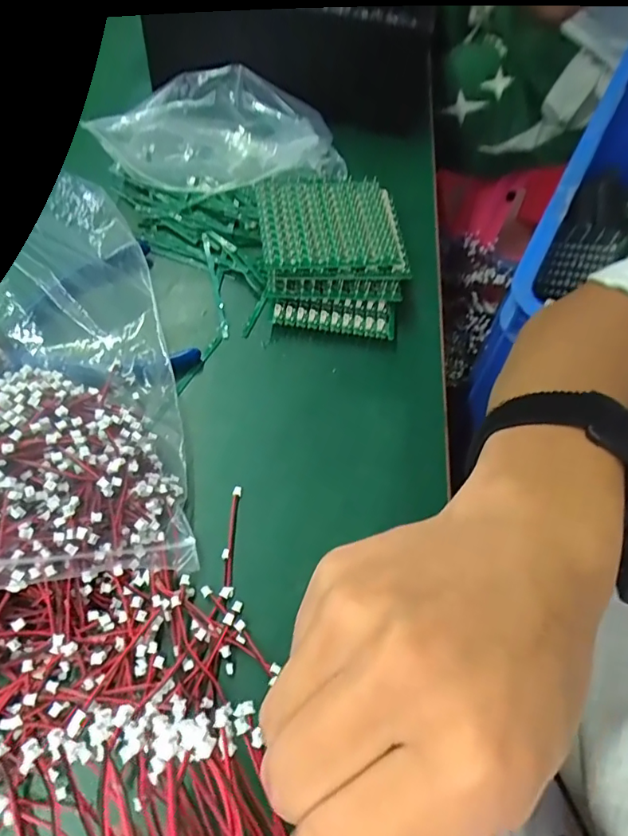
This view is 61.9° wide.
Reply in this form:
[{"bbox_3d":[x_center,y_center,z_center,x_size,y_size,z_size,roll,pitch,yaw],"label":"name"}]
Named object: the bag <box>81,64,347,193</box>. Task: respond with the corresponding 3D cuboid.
[{"bbox_3d":[-0.070,-0.203,0.385,0.180,0.063,0.073,3,60,-2],"label":"bag"}]

